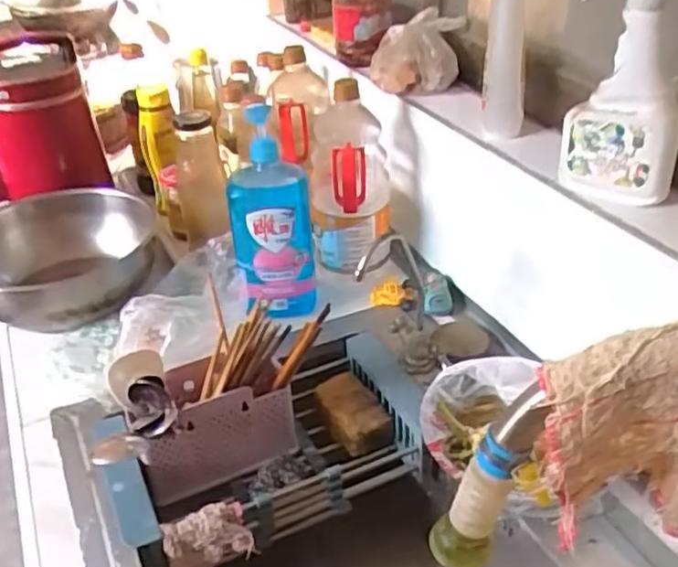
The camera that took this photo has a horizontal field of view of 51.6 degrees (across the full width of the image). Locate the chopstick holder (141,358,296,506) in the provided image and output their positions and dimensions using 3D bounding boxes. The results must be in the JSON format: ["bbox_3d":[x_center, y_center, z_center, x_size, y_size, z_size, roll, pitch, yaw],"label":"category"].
[{"bbox_3d":[-0.153,0.167,0.854,0.179,0.132,0.094,-19,38,-22],"label":"chopstick holder"}]

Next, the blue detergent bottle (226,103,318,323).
[{"bbox_3d":[-0.090,-0.085,0.936,0.108,0.293,0.072,-5,34,-3],"label":"blue detergent bottle"}]

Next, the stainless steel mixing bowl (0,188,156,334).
[{"bbox_3d":[-0.429,-0.021,1.074,0.277,0.124,0.304,-2,34,1],"label":"stainless steel mixing bowl"}]

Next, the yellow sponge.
[{"bbox_3d":[0.018,0.168,0.909,0.061,0.034,0.117,-18,37,-21],"label":"yellow sponge"}]

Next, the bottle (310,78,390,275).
[{"bbox_3d":[0.013,-0.151,1.012,0.110,0.270,0.092,0,34,5],"label":"bottle"}]

